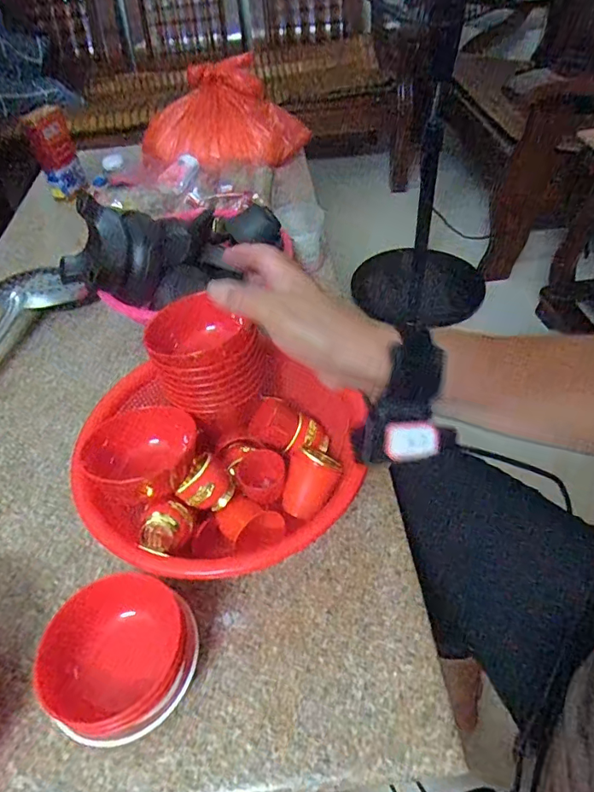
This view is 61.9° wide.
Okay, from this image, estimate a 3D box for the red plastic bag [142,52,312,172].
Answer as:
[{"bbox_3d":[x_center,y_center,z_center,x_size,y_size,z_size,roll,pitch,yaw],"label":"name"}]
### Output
[{"bbox_3d":[-0.152,-0.562,1.002,0.338,0.160,0.155,-11,47,-5],"label":"red plastic bag"}]

